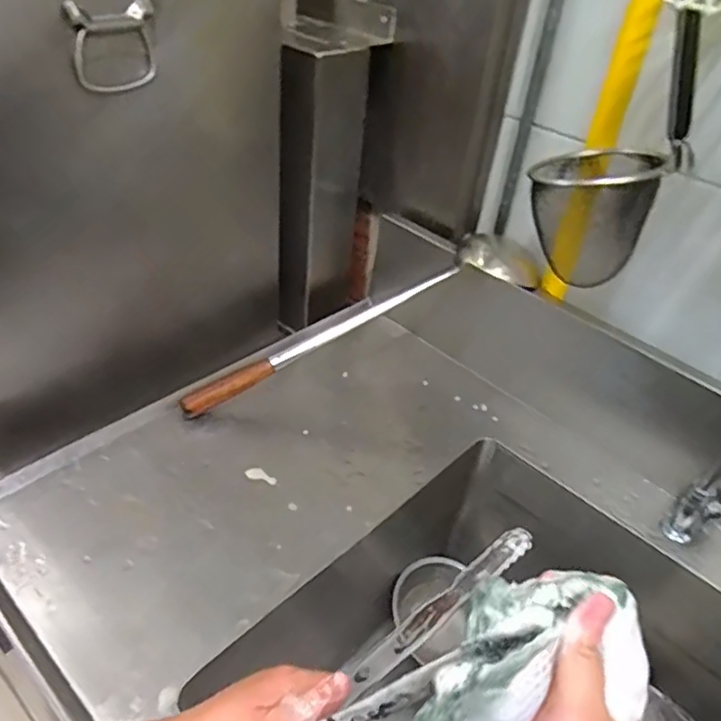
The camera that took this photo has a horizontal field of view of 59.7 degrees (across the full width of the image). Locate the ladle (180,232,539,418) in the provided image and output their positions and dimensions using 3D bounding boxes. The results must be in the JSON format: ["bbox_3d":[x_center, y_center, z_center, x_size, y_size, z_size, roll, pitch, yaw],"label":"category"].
[{"bbox_3d":[0.001,-0.040,0.851,0.513,0.053,0.091,-26,46,-7],"label":"ladle"}]

